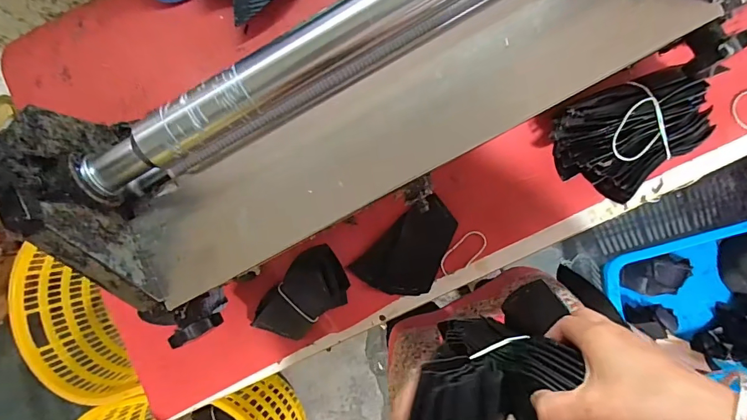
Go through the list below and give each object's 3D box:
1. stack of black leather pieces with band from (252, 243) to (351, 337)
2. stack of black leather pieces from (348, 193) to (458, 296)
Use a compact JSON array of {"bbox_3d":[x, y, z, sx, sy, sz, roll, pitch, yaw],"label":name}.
[{"bbox_3d":[-0.083,0.105,0.520,0.069,0.026,0.139,46,113,4],"label":"stack of black leather pieces with band"},{"bbox_3d":[0.048,0.052,0.525,0.131,0.016,0.084,-44,86,4],"label":"stack of black leather pieces"}]

